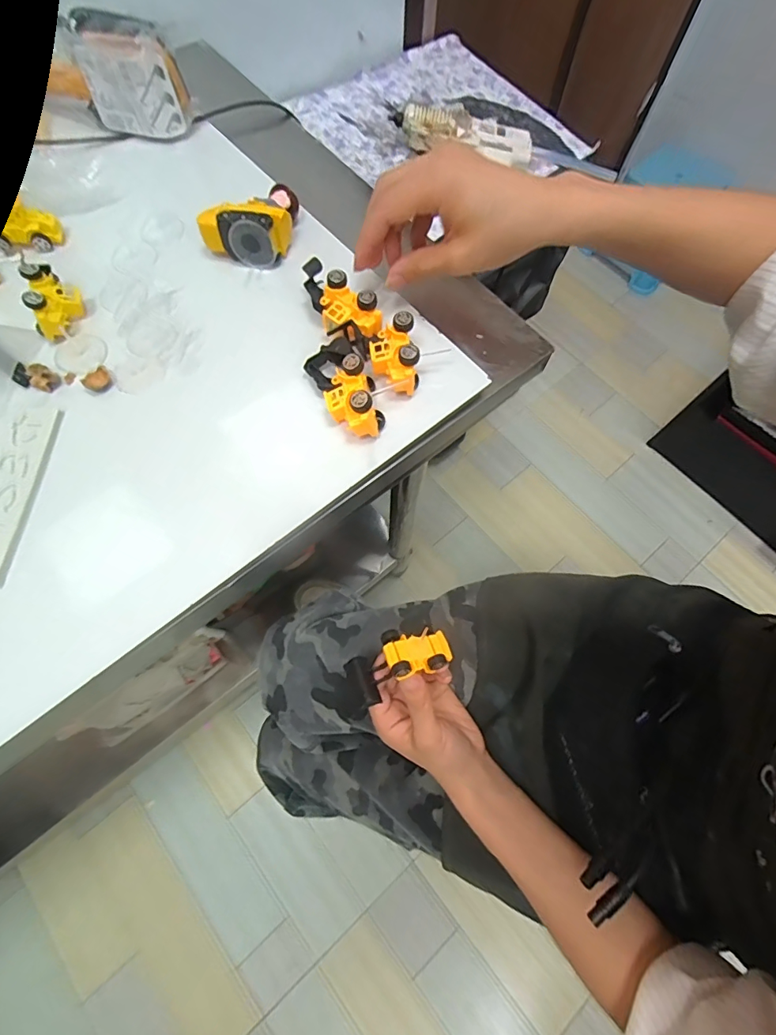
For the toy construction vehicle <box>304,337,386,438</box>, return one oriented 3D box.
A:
[{"bbox_3d":[-0.030,-0.098,0.330,0.039,0.034,0.080,-25,72,-11],"label":"toy construction vehicle"}]

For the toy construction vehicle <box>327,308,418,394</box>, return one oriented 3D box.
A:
[{"bbox_3d":[0.005,-0.120,0.337,0.033,0.034,0.050,-10,70,-6],"label":"toy construction vehicle"}]

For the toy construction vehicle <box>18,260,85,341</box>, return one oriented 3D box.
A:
[{"bbox_3d":[-0.266,-0.172,0.357,0.031,0.033,0.058,-4,70,-4],"label":"toy construction vehicle"}]

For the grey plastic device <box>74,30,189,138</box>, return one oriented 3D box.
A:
[{"bbox_3d":[-0.242,-0.416,0.434,0.084,0.062,0.040,17,70,4],"label":"grey plastic device"}]

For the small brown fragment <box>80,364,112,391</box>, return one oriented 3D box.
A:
[{"bbox_3d":[-0.221,-0.106,0.346,0.015,0.006,0.021,31,71,9],"label":"small brown fragment"}]

